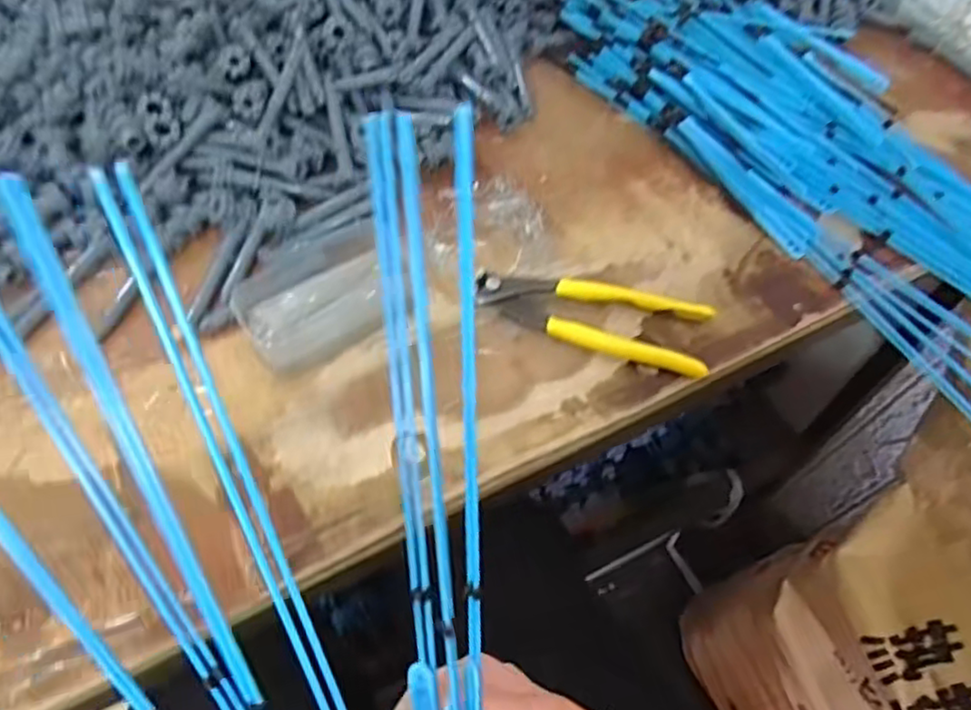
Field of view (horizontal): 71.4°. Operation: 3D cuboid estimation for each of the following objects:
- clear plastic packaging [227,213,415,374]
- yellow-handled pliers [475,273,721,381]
[{"bbox_3d":[-0.105,-0.049,0.465,0.127,0.021,0.087,-28,63,-18],"label":"clear plastic packaging"},{"bbox_3d":[0.072,-0.026,0.464,0.159,0.015,0.056,14,58,7],"label":"yellow-handled pliers"}]

